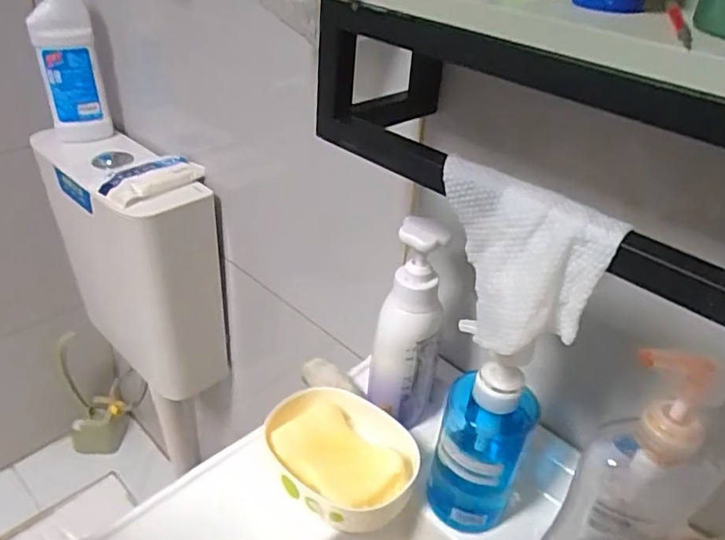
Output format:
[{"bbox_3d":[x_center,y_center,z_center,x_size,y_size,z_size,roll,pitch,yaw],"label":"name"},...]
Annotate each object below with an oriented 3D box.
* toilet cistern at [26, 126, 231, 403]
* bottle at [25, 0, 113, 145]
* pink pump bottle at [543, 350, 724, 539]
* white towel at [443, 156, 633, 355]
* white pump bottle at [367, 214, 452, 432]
[{"bbox_3d":[-0.370,-0.017,0.967,0.320,0.363,0.133,30,43,31],"label":"toilet cistern"},{"bbox_3d":[-0.431,-0.304,0.881,0.083,0.233,0.052,-5,37,-14],"label":"bottle"},{"bbox_3d":[0.187,0.149,0.404,0.082,0.226,0.072,-24,44,-34],"label":"pink pump bottle"},{"bbox_3d":[0.087,-0.006,0.363,0.043,0.090,0.115,-20,42,-31],"label":"white towel"},{"bbox_3d":[0.044,0.056,0.537,0.061,0.218,0.068,13,36,12],"label":"white pump bottle"}]

